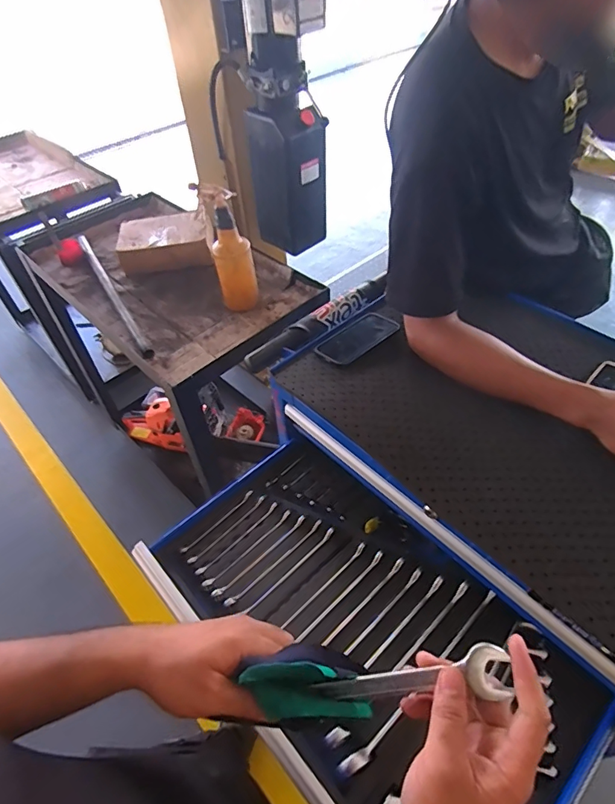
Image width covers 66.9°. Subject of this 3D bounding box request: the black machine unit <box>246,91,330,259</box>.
[{"bbox_3d":[-0.056,-0.714,1.522,0.192,0.433,0.184,-28,53,-20],"label":"black machine unit"}]

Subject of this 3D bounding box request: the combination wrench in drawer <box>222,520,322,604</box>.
[{"bbox_3d":[-0.049,0.246,0.718,0.189,0.009,0.011,-35,55,-24],"label":"combination wrench in drawer"}]

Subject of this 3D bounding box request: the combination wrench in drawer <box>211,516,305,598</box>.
[{"bbox_3d":[-0.073,0.239,0.726,0.180,0.008,0.012,-35,55,-25],"label":"combination wrench in drawer"}]

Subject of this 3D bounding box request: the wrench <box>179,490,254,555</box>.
[{"bbox_3d":[-0.147,0.198,0.770,0.148,0.012,0.009,-37,56,-26],"label":"wrench"}]

